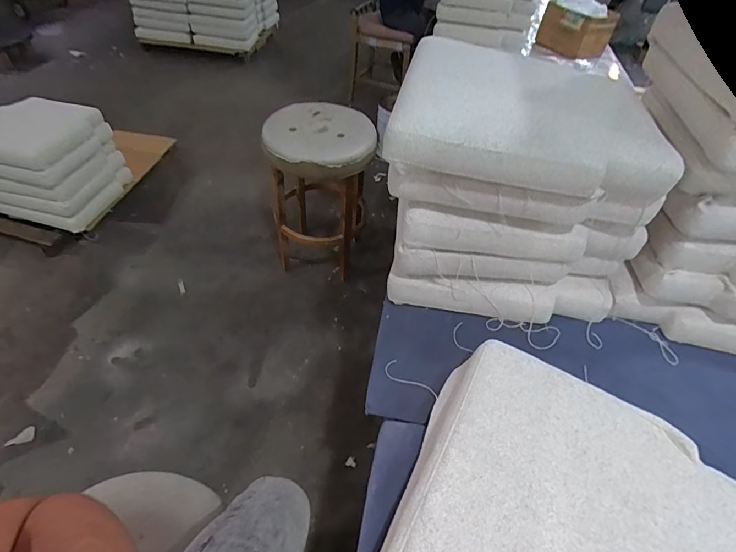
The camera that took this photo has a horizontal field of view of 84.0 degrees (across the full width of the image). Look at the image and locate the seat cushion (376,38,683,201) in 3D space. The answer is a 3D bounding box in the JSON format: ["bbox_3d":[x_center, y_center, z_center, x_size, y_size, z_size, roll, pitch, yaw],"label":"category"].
[{"bbox_3d":[0.300,-0.339,0.817,0.482,0.096,0.460,8,47,2],"label":"seat cushion"}]

